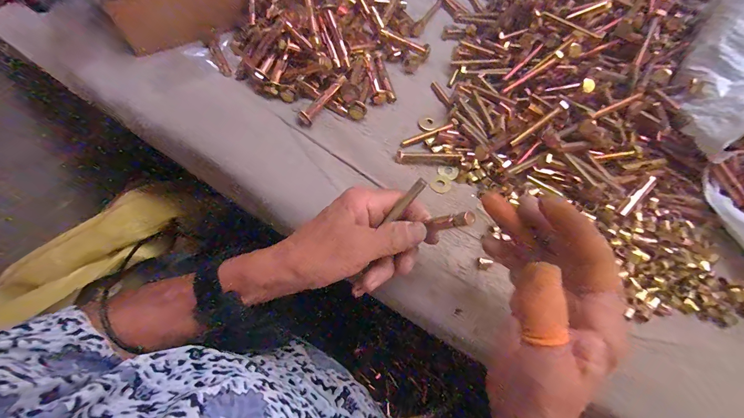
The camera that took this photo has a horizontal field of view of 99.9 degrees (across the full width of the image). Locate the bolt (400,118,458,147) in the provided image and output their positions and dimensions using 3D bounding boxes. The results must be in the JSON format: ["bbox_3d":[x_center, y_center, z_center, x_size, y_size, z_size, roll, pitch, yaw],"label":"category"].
[{"bbox_3d":[0.060,-0.078,0.324,0.062,0.011,0.009,-22,65,-10],"label":"bolt"}]

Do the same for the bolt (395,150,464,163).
[{"bbox_3d":[0.056,-0.052,0.309,0.066,0.012,0.011,-2,63,0],"label":"bolt"}]

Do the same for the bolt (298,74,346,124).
[{"bbox_3d":[-0.050,-0.113,0.321,0.011,0.012,0.063,42,88,19],"label":"bolt"}]

